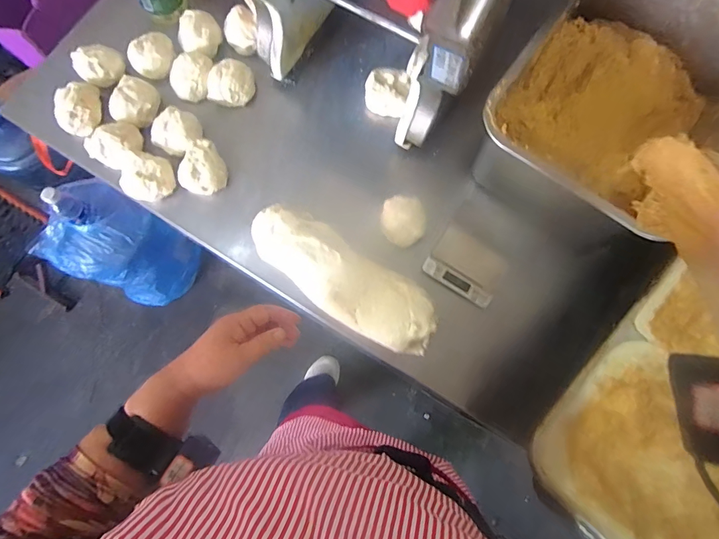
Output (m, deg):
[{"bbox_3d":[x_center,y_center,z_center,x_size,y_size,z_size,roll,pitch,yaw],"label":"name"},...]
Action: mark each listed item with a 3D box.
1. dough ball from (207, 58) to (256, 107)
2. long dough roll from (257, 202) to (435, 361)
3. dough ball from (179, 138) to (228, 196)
[{"bbox_3d":[-0.196,-0.283,0.621,0.061,0.043,0.061,0,77,0],"label":"dough ball"},{"bbox_3d":[-0.024,0.012,0.550,0.279,0.057,0.093,36,80,7],"label":"long dough roll"},{"bbox_3d":[-0.230,-0.145,0.593,0.067,0.041,0.064,0,77,0],"label":"dough ball"}]

